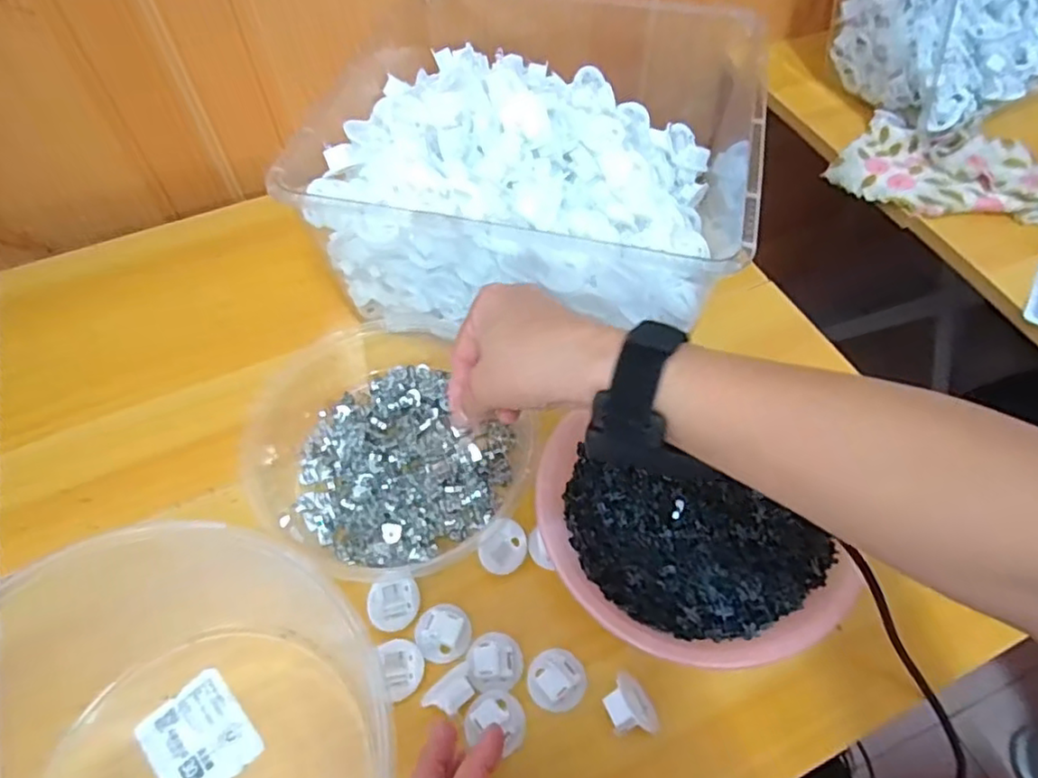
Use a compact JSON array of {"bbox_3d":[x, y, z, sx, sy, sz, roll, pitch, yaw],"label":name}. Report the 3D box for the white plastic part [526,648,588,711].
[{"bbox_3d":[0.022,0.162,0.358,0.032,0.010,0.031,0,57,0],"label":"white plastic part"}]

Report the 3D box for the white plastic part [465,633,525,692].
[{"bbox_3d":[-0.014,0.156,0.366,0.031,0.017,0.030,0,57,0],"label":"white plastic part"}]

